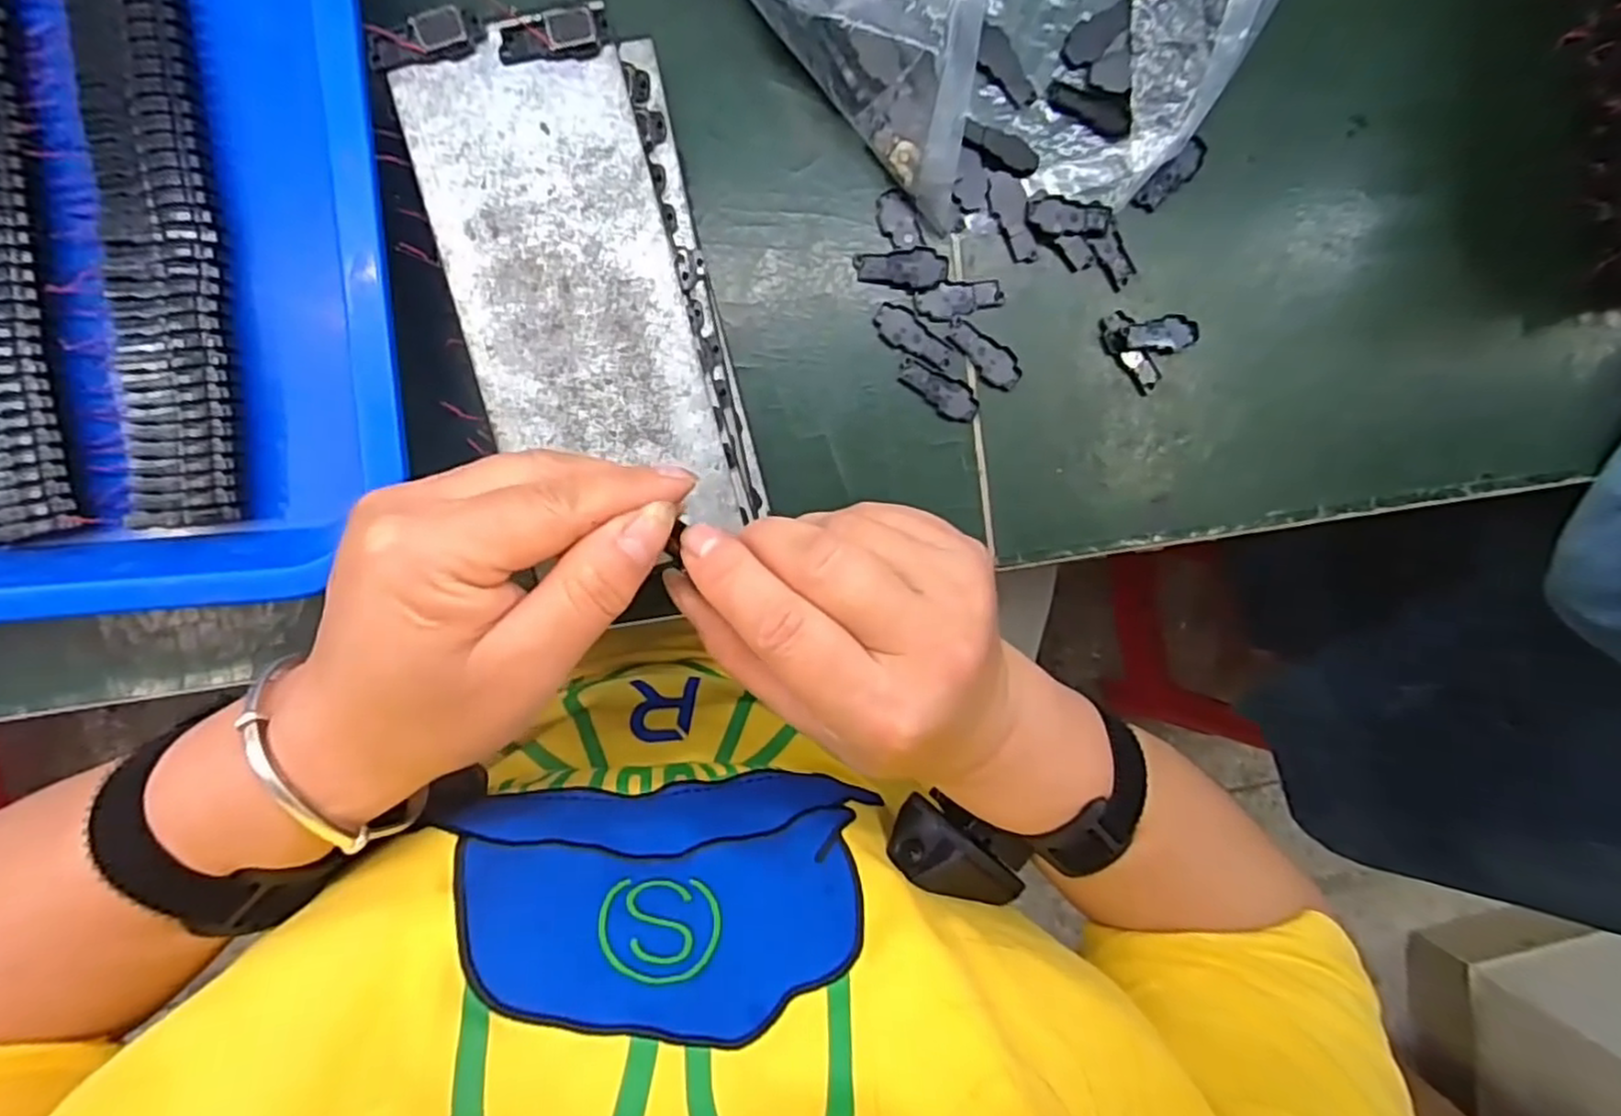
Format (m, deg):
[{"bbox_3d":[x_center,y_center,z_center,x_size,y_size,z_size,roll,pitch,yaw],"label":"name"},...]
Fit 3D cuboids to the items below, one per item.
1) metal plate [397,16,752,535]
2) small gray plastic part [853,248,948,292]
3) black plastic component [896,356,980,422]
[{"bbox_3d":[-0.087,-0.093,0.260,0.078,0.004,0.173,-15,95,-6],"label":"metal plate"},{"bbox_3d":[0.039,-0.125,0.309,0.039,0.007,0.017,5,93,-7],"label":"small gray plastic part"},{"bbox_3d":[0.057,-0.073,0.315,0.039,0.004,0.016,24,90,-8],"label":"black plastic component"}]

